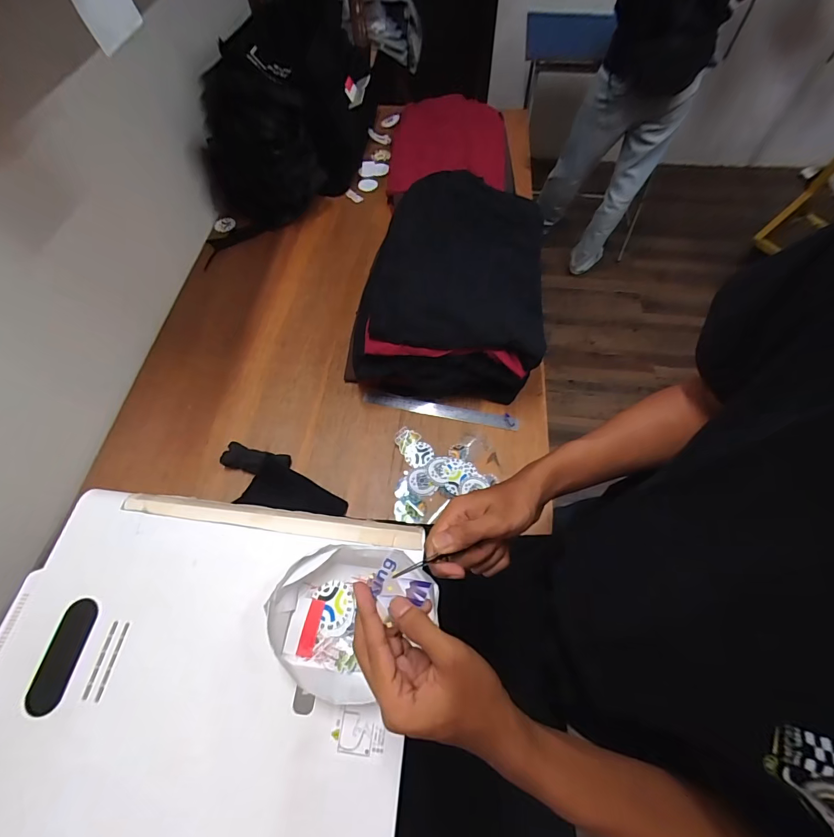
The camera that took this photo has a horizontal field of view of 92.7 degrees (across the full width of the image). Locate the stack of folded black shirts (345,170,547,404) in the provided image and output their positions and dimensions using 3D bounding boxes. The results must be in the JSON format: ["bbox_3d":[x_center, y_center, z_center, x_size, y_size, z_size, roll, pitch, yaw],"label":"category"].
[{"bbox_3d":[0.069,-0.307,0.883,0.381,0.177,0.531,5,61,4],"label":"stack of folded black shirts"}]

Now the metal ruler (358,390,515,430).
[{"bbox_3d":[0.047,-0.017,0.828,0.319,0.006,0.030,11,68,6],"label":"metal ruler"}]

